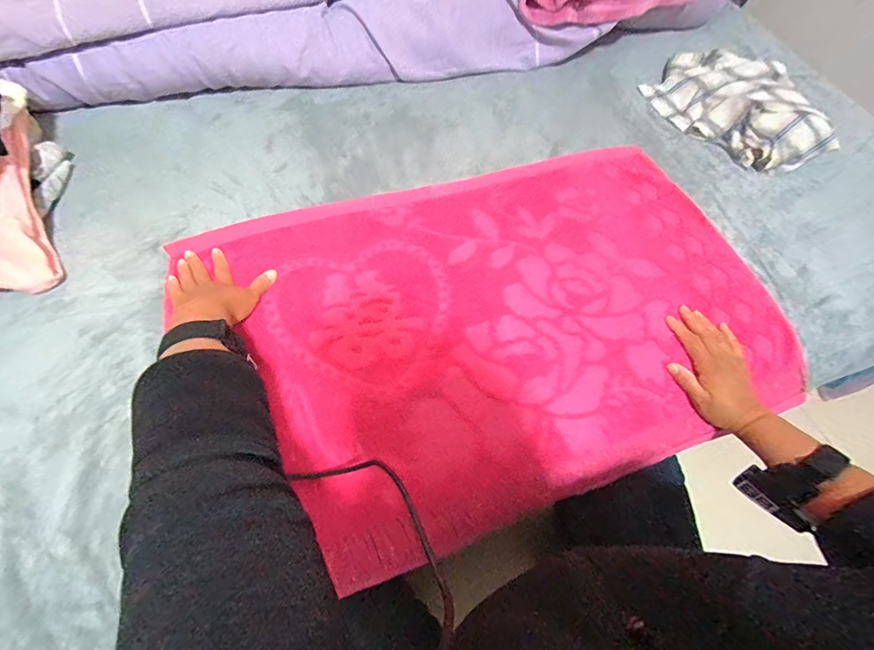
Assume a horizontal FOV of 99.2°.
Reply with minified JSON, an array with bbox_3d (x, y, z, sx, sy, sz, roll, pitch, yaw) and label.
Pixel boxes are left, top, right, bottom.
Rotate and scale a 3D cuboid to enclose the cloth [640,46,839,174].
[{"bbox_3d":[0.516,-0.392,0.657,0.199,0.071,0.311,-17,65,-11],"label":"cloth"}]

